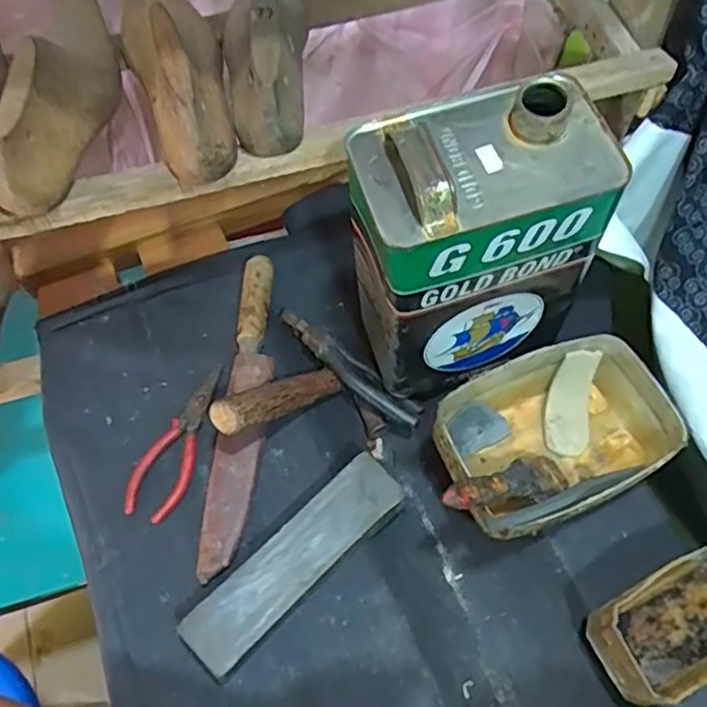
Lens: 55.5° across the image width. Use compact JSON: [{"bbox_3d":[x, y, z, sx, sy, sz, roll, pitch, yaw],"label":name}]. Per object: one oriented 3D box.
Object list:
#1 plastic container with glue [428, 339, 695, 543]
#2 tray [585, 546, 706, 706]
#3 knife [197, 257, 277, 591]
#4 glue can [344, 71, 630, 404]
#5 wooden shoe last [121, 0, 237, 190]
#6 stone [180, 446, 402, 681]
[{"bbox_3d":[0.158,0.072,0.551,0.204,0.073,0.127,-23,63,-14],"label":"plastic container with glue"},{"bbox_3d":[0.239,0.194,0.484,0.133,0.052,0.076,-24,63,-15],"label":"tray"},{"bbox_3d":[-0.098,0.044,0.594,0.043,0.035,0.290,6,60,2],"label":"knife"},{"bbox_3d":[0.085,-0.077,0.527,0.166,0.234,0.111,-15,62,-10],"label":"glue can"},{"bbox_3d":[-0.148,-0.251,0.535,0.076,0.081,0.268,-13,61,-9],"label":"wooden shoe last"},{"bbox_3d":[-0.043,0.164,0.529,0.195,0.040,0.048,-40,68,-21],"label":"stone"}]

